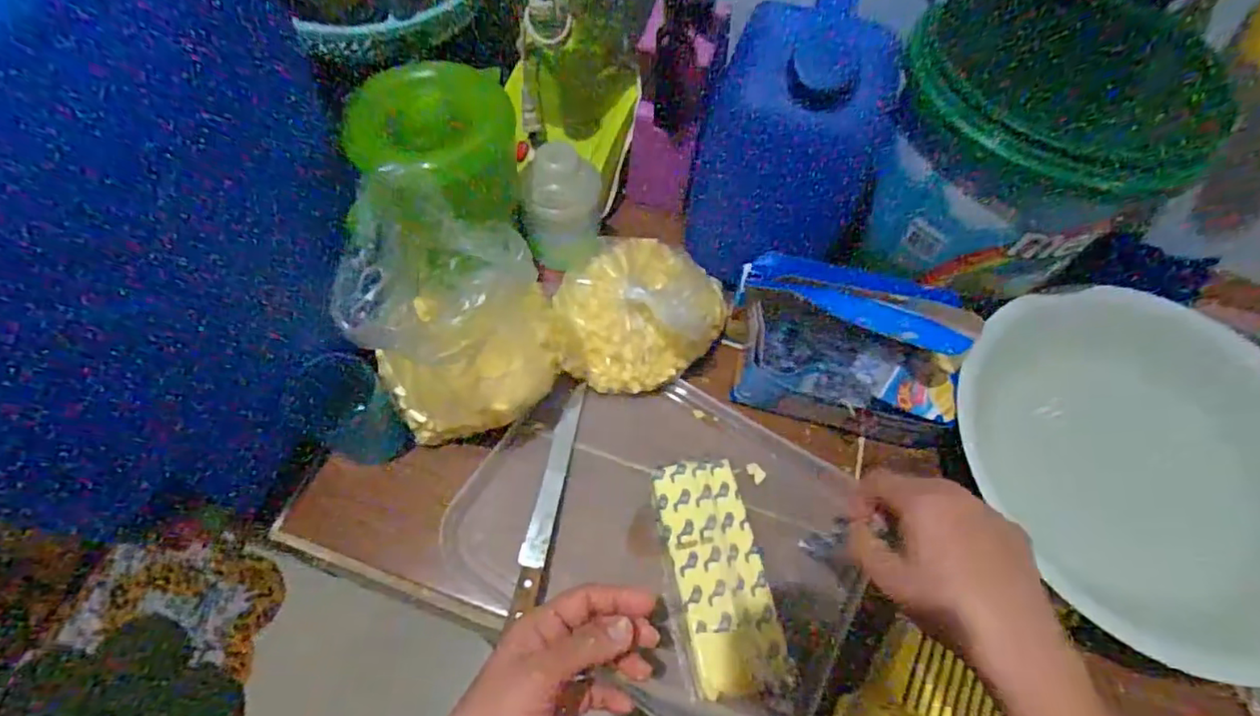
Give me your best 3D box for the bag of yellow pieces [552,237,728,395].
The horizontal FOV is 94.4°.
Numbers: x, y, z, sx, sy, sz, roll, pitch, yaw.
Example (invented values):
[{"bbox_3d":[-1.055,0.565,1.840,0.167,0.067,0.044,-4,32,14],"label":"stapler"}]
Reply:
[{"bbox_3d":[0.013,-0.044,0.541,0.132,0.079,0.156,26,63,12],"label":"bag of yellow pieces"}]

